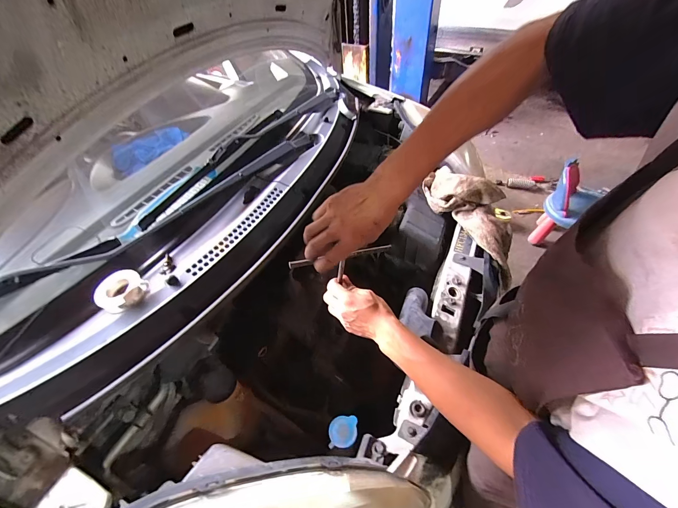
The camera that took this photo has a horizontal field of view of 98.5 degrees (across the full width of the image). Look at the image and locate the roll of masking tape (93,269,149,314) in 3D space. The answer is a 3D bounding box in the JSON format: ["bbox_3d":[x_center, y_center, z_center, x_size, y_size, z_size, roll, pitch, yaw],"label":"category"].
[{"bbox_3d":[-0.347,0.059,0.466,0.067,0.032,0.067,-3,50,3],"label":"roll of masking tape"}]

